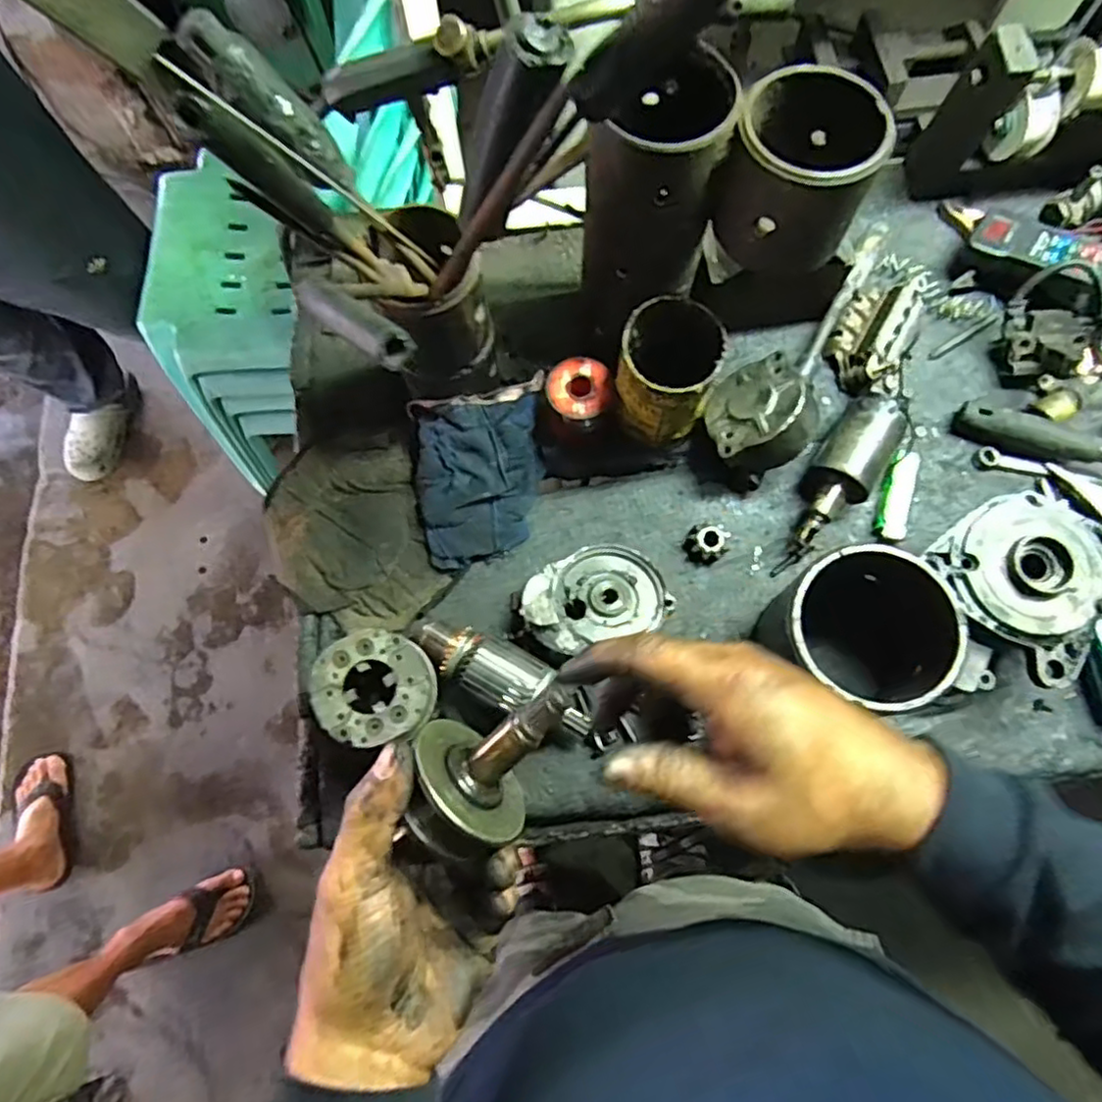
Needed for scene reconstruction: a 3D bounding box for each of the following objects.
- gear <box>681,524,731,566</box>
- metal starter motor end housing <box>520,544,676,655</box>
[{"bbox_3d":[0.129,-0.005,0.555,0.036,0.019,0.030,-6,72,0],"label":"gear"},{"bbox_3d":[0.035,0.039,0.531,0.112,0.041,0.082,-18,73,-4],"label":"metal starter motor end housing"}]

